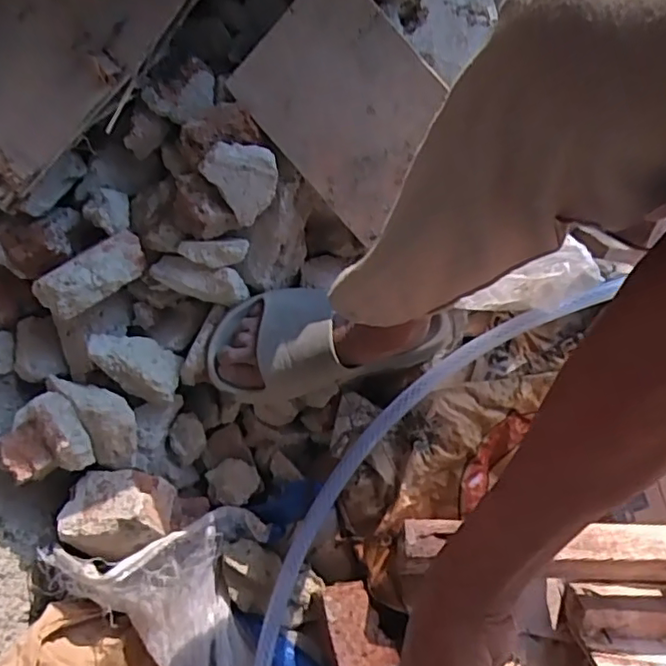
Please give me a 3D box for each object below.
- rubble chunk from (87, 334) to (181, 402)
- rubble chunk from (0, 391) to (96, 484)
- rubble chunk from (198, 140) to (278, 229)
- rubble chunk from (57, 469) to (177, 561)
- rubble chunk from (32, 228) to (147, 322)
[{"bbox_3d":[-0.215,0.032,0.653,0.100,0.033,0.054,31,48,-22],"label":"rubble chunk"},{"bbox_3d":[-0.289,0.105,0.604,0.078,0.042,0.079,-20,72,-7],"label":"rubble chunk"},{"bbox_3d":[-0.088,-0.155,0.595,0.060,0.056,0.058,43,76,13],"label":"rubble chunk"},{"bbox_3d":[-0.222,0.186,0.616,0.106,0.061,0.085,4,71,1],"label":"rubble chunk"},{"bbox_3d":[-0.242,-0.060,0.604,0.109,0.036,0.044,-34,74,-11],"label":"rubble chunk"}]

